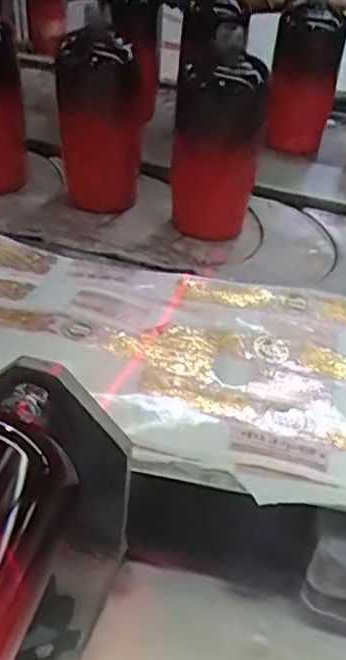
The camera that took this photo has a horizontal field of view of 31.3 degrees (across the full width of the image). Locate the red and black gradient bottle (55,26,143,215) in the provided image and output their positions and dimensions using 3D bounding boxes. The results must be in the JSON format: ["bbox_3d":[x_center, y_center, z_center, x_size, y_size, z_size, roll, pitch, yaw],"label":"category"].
[{"bbox_3d":[-0.076,-0.204,0.625,0.085,0.167,0.069,-1,41,-6],"label":"red and black gradient bottle"}]

